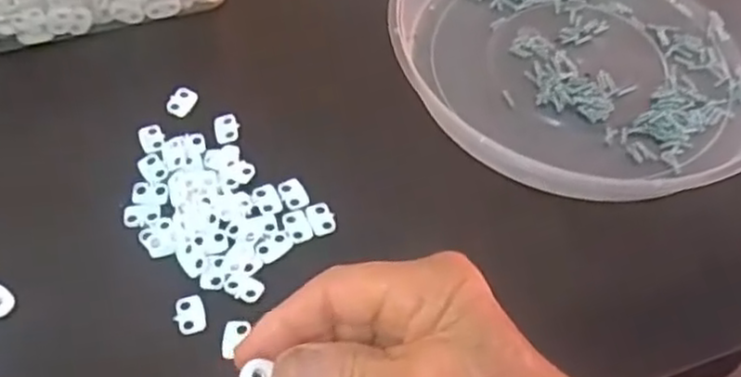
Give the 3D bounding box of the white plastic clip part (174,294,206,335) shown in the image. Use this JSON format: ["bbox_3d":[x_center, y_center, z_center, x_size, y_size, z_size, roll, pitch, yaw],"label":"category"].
[{"bbox_3d":[-0.086,0.060,0.341,0.014,0.004,0.018,-9,57,-9],"label":"white plastic clip part"}]

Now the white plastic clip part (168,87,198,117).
[{"bbox_3d":[-0.109,-0.051,0.414,0.013,0.004,0.020,17,56,8],"label":"white plastic clip part"}]

